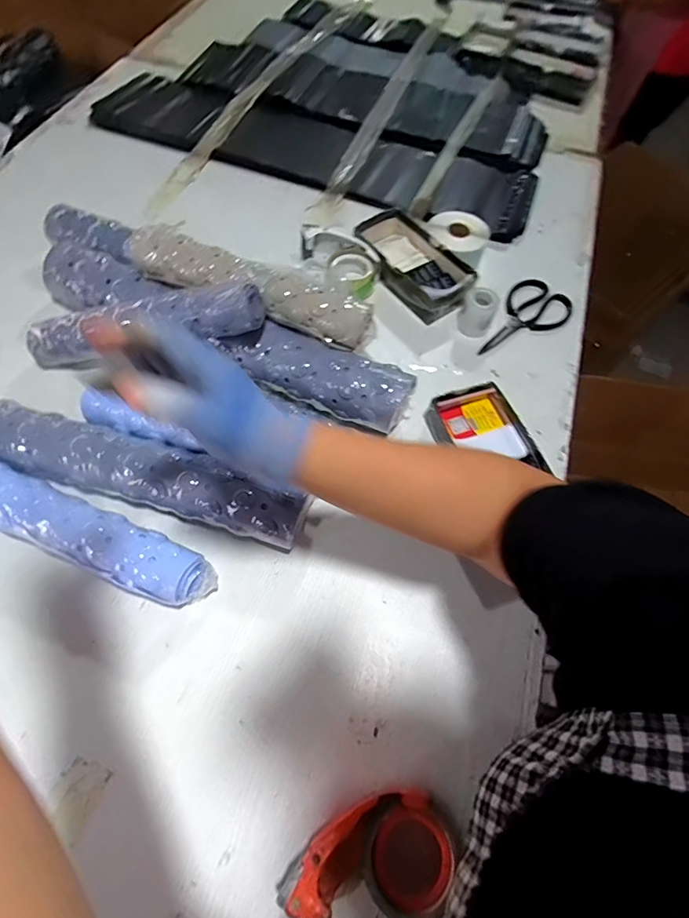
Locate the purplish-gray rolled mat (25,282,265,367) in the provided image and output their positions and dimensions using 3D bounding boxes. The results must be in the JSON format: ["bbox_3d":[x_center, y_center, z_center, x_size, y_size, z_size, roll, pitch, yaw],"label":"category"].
[{"bbox_3d":[-0.280,-0.179,0.620,0.357,0.065,0.058,-5,61,17],"label":"purplish-gray rolled mat"}]

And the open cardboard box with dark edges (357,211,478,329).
[{"bbox_3d":[0.112,-0.349,0.805,0.111,0.056,0.245,-33,67,-17],"label":"open cardboard box with dark edges"}]

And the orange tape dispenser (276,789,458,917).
[{"bbox_3d":[0.022,0.367,0.429,0.148,0.067,0.087,2,62,0],"label":"orange tape dispenser"}]

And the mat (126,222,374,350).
[{"bbox_3d":[-0.135,-0.245,0.643,0.363,0.055,0.067,19,63,9],"label":"mat"}]

